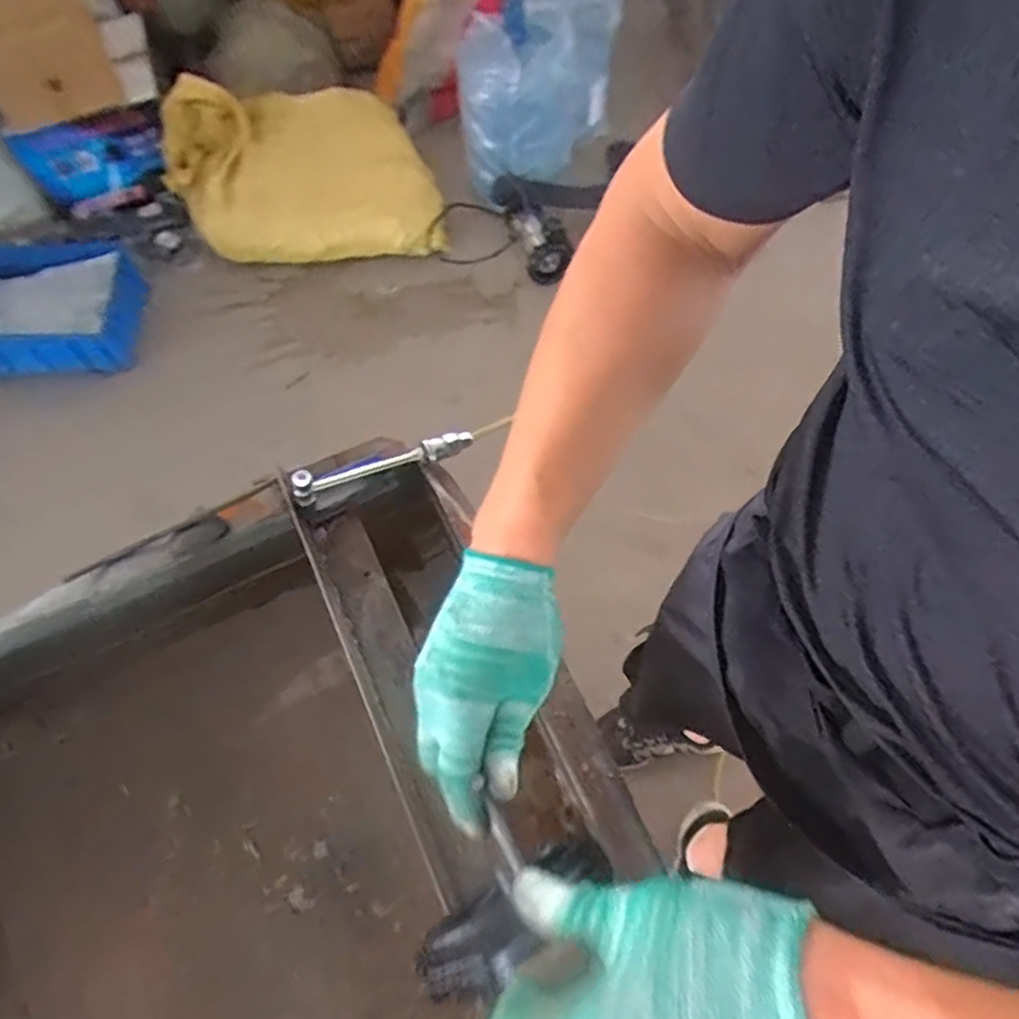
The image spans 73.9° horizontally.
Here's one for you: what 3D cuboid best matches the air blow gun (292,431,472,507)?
[{"bbox_3d":[-0.114,-0.047,0.630,0.175,0.036,0.021,-19,67,-23],"label":"air blow gun"}]

